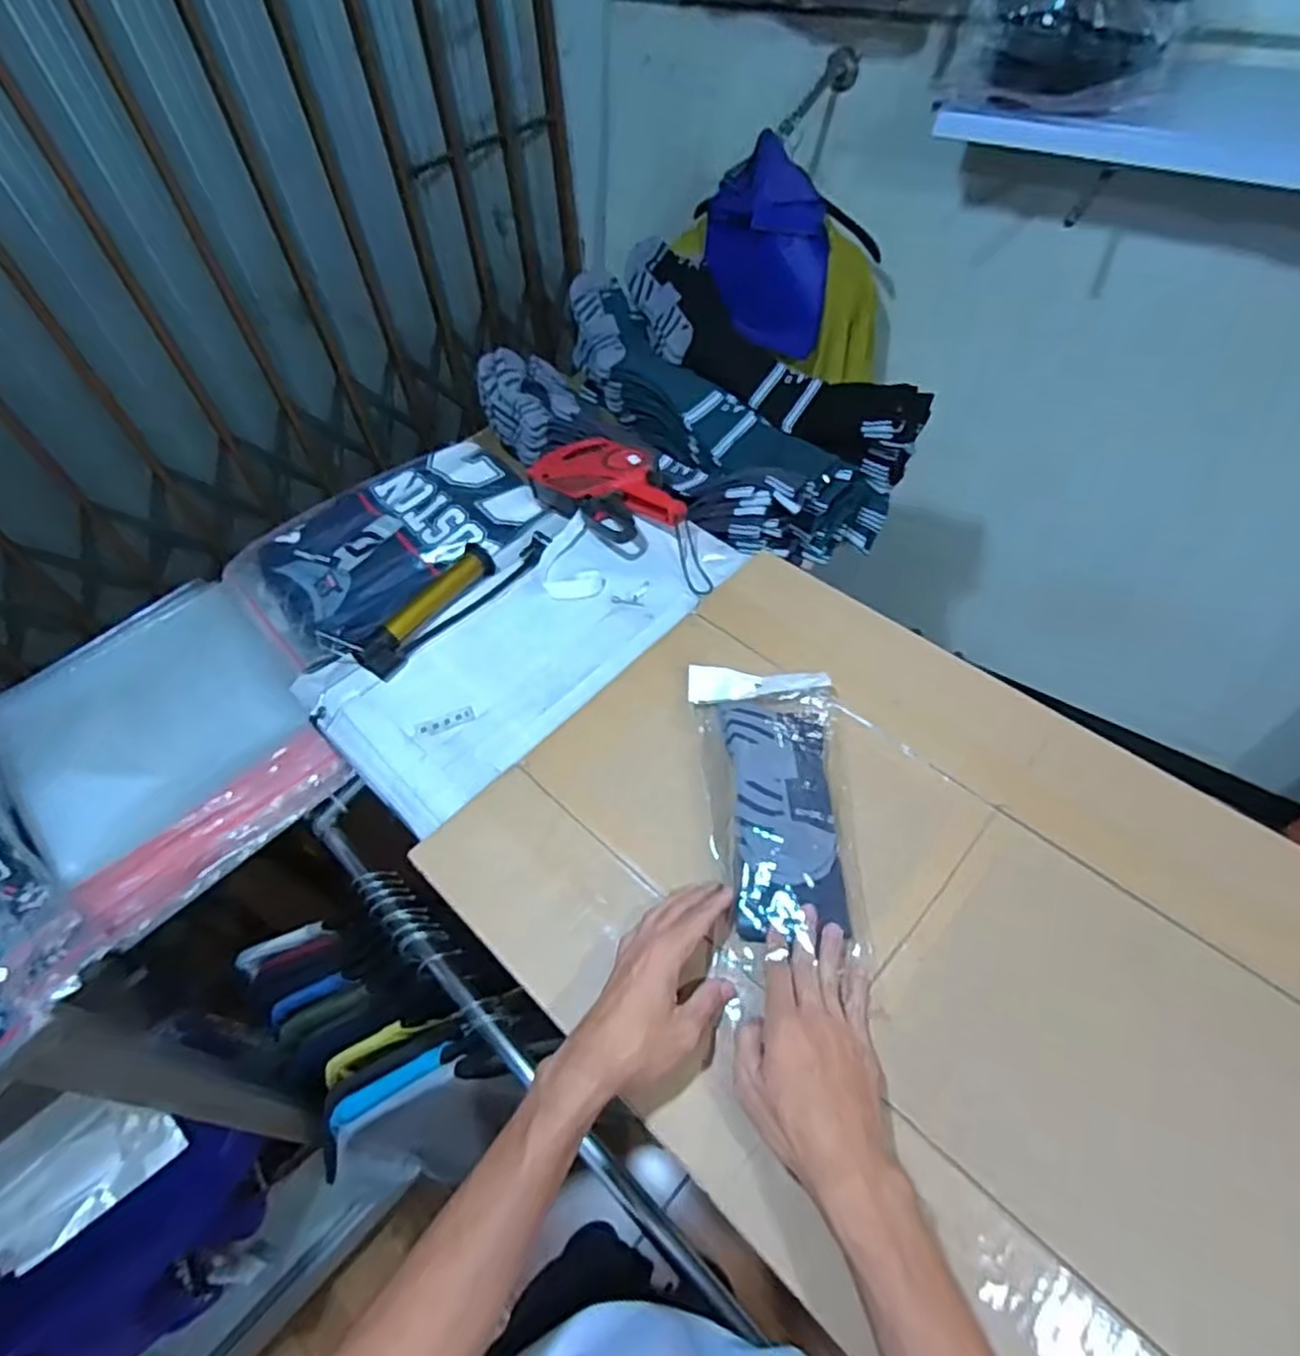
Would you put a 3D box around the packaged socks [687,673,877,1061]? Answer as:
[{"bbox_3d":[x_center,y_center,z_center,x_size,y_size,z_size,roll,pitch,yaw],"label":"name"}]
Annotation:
[{"bbox_3d":[0.110,0.117,0.616,0.136,0.041,0.312,0,56,4],"label":"packaged socks"}]

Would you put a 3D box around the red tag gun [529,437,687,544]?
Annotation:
[{"bbox_3d":[-0.044,-0.234,0.894,0.217,0.049,0.118,36,63,26],"label":"red tag gun"}]

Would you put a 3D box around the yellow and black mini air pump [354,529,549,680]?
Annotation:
[{"bbox_3d":[-0.221,-0.096,0.814,0.064,0.030,0.250,34,62,25],"label":"yellow and black mini air pump"}]

